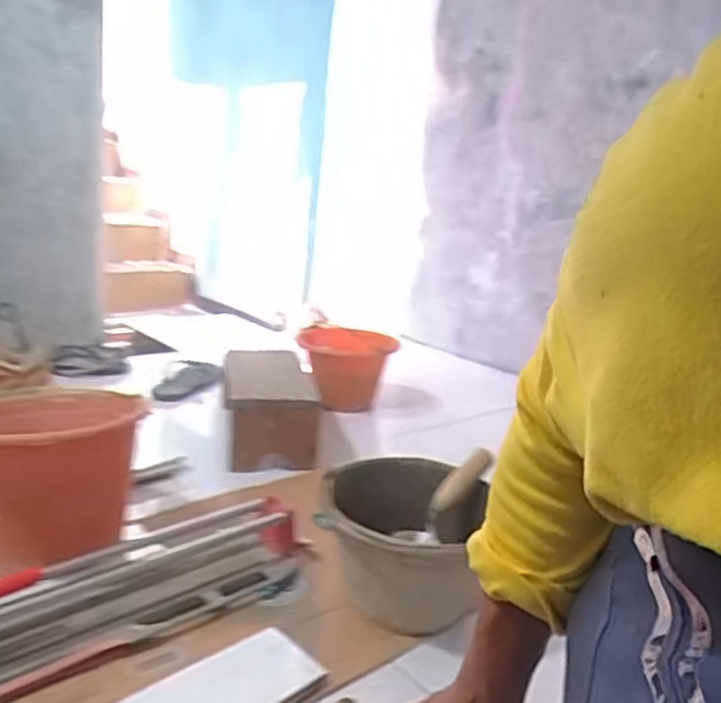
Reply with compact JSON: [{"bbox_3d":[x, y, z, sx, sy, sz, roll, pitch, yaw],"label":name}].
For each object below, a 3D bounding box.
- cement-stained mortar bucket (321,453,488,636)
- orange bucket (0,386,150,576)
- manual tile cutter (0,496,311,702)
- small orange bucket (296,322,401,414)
[{"bbox_3d":[0.055,0.254,0.912,0.202,0.154,0.214,5,14,-1],"label":"cement-stained mortar bucket"},{"bbox_3d":[-0.430,0.168,0.951,0.226,0.211,0.281,3,14,-8],"label":"orange bucket"},{"bbox_3d":[-0.368,0.293,0.753,0.743,0.084,0.115,-7,18,-40],"label":"manual tile cutter"},{"bbox_3d":[-0.036,0.041,1.659,0.227,0.158,0.219,5,14,-1],"label":"small orange bucket"}]

